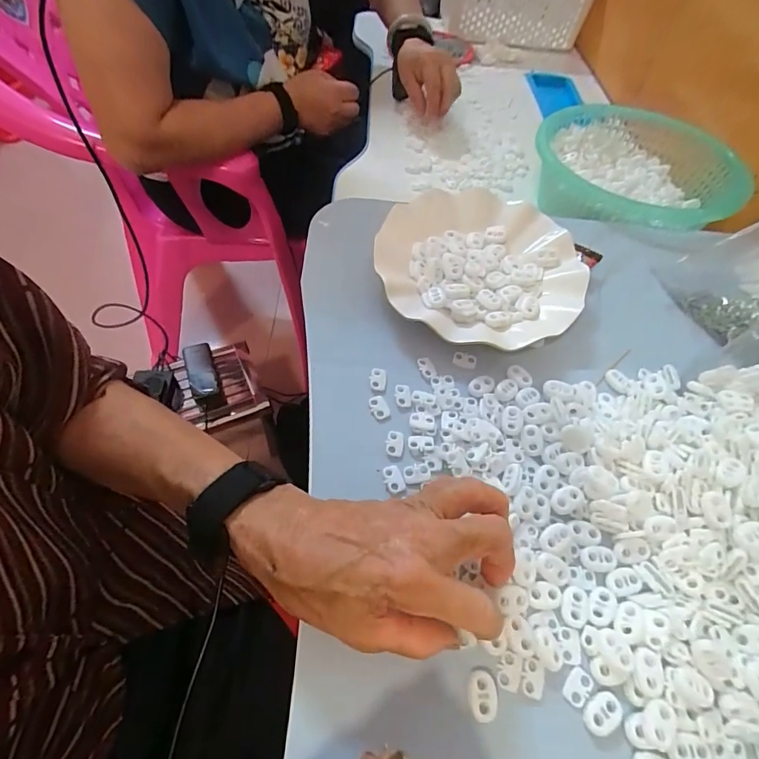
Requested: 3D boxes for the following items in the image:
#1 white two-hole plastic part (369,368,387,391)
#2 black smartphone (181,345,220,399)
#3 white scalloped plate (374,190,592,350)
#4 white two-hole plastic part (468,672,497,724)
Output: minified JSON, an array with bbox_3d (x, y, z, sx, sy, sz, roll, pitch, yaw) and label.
[{"bbox_3d":[-0.001,0.000,0.329,0.012,0.004,0.018,5,55,-1],"label":"white two-hole plastic part"},{"bbox_3d":[-0.382,-0.019,0.928,0.056,0.010,0.109,-14,93,-20],"label":"black smartphone"},{"bbox_3d":[0.087,-0.103,0.390,0.176,0.033,0.183,2,56,-3],"label":"white scalloped plate"},{"bbox_3d":[0.054,0.166,0.227,0.014,0.004,0.021,3,55,-2],"label":"white two-hole plastic part"}]

